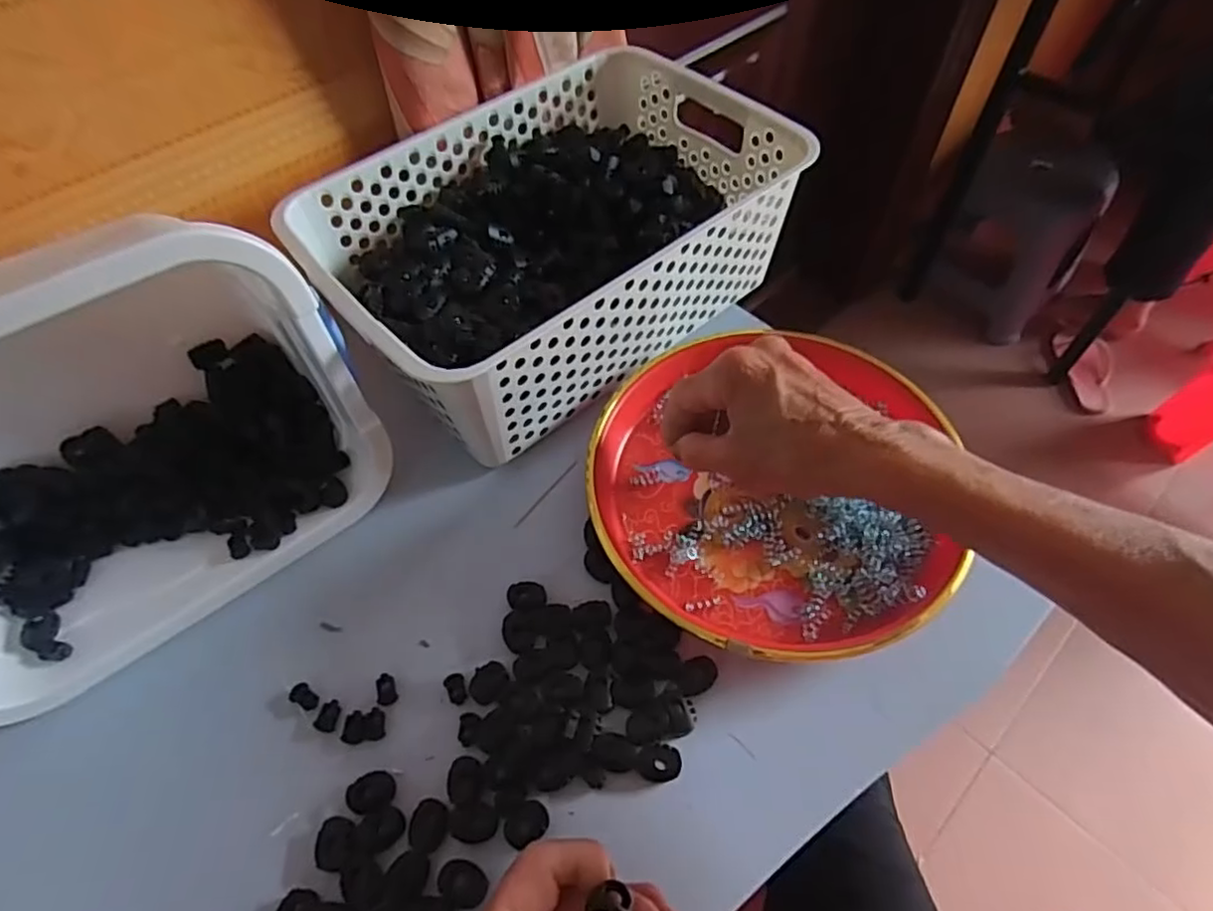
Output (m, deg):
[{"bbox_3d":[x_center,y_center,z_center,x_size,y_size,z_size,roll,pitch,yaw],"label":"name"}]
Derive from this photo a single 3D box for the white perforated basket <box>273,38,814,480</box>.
[{"bbox_3d":[-0.034,-0.149,0.453,0.299,0.101,0.197,-36,62,-21],"label":"white perforated basket"}]

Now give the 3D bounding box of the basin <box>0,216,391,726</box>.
[{"bbox_3d":[-0.264,-0.009,0.332,0.247,0.177,0.147,-36,62,-21],"label":"basin"}]

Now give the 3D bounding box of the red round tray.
[{"bbox_3d":[0.094,0.013,0.394,0.204,0.029,0.213,-1,55,1],"label":"red round tray"}]

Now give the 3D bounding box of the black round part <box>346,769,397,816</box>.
[{"bbox_3d":[-0.115,0.163,0.318,0.021,0.006,0.017,-21,57,-13],"label":"black round part"}]

